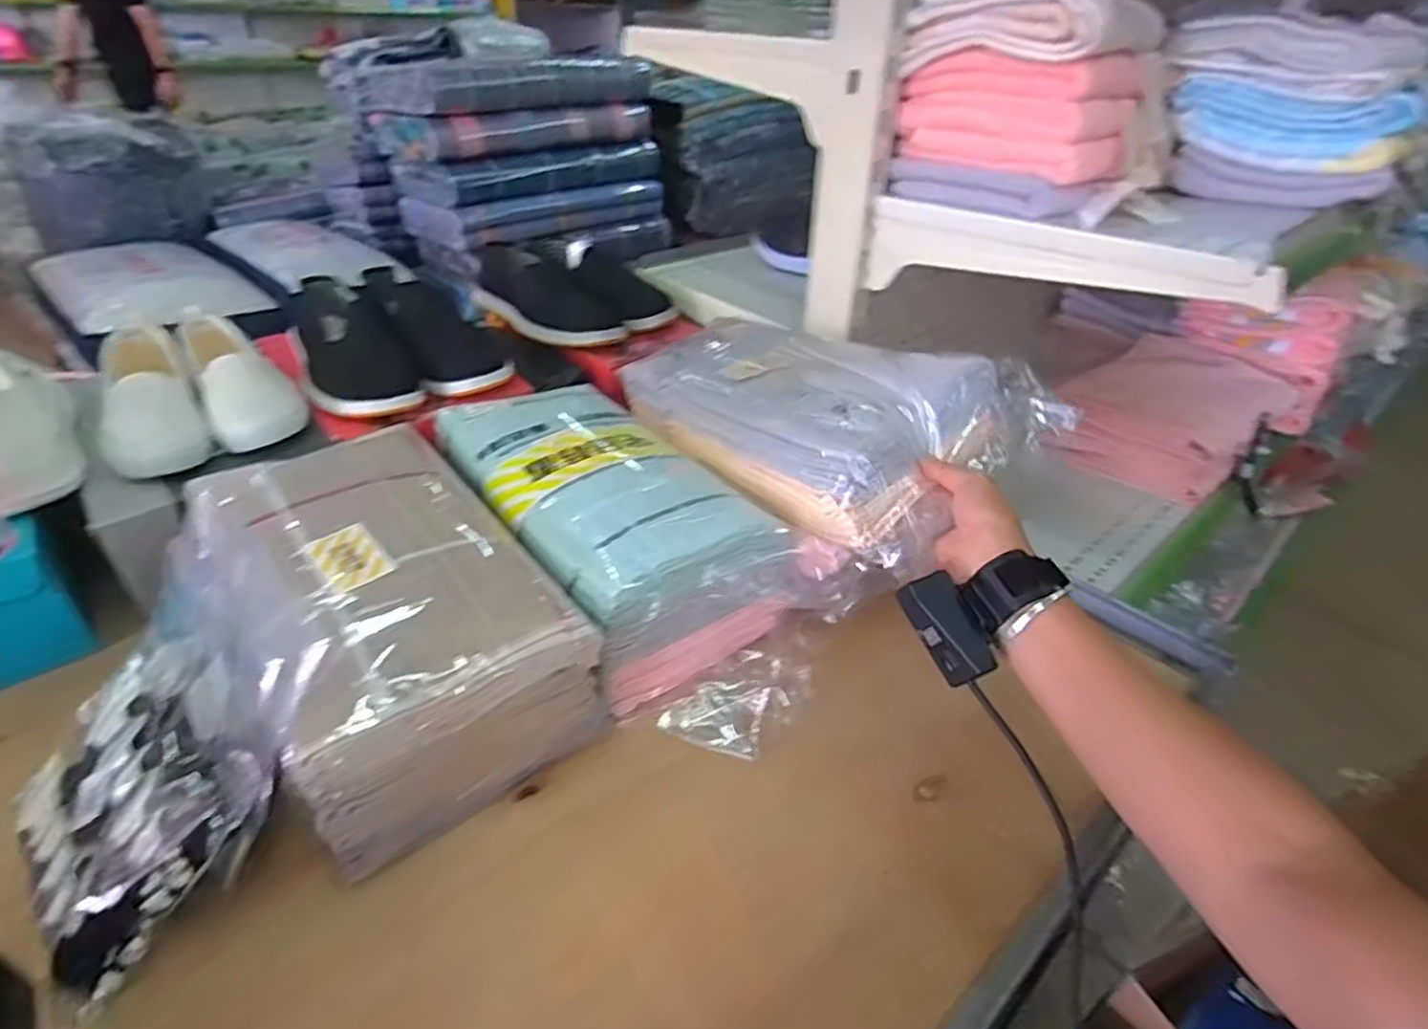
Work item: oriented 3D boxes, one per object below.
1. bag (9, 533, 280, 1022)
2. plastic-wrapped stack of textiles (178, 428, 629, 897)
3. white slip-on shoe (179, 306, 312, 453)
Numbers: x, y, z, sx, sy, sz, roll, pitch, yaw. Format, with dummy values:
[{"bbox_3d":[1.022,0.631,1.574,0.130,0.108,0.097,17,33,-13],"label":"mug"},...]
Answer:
[{"bbox_3d":[-0.347,0.140,0.428,0.211,0.125,0.156,31,44,34],"label":"bag"},{"bbox_3d":[-0.236,0.062,0.519,0.185,0.120,0.313,-24,43,-32],"label":"plastic-wrapped stack of textiles"},{"bbox_3d":[-0.472,-0.142,0.695,0.076,0.060,0.219,-23,42,-31],"label":"white slip-on shoe"}]

